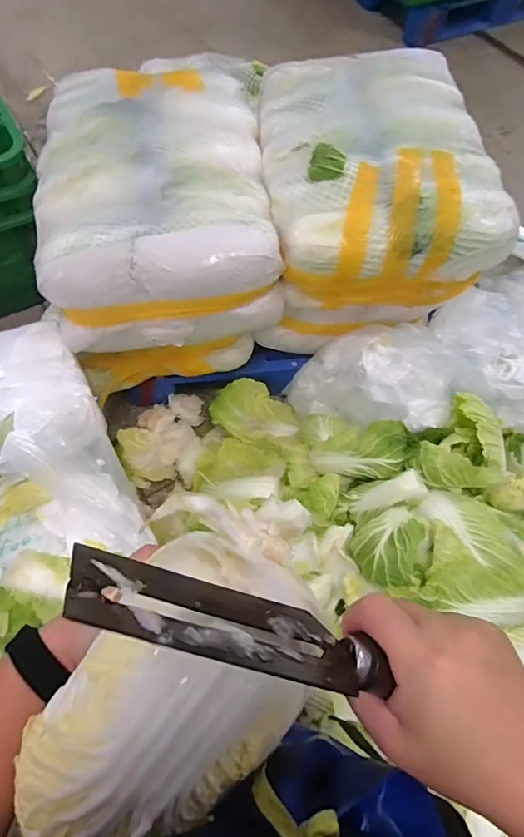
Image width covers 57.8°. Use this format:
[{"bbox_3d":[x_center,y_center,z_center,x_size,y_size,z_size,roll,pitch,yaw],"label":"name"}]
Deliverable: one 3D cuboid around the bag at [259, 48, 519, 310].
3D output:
[{"bbox_3d":[0.250,-0.596,1.136,0.481,0.226,0.664,-4,63,-4],"label":"bag"}]

